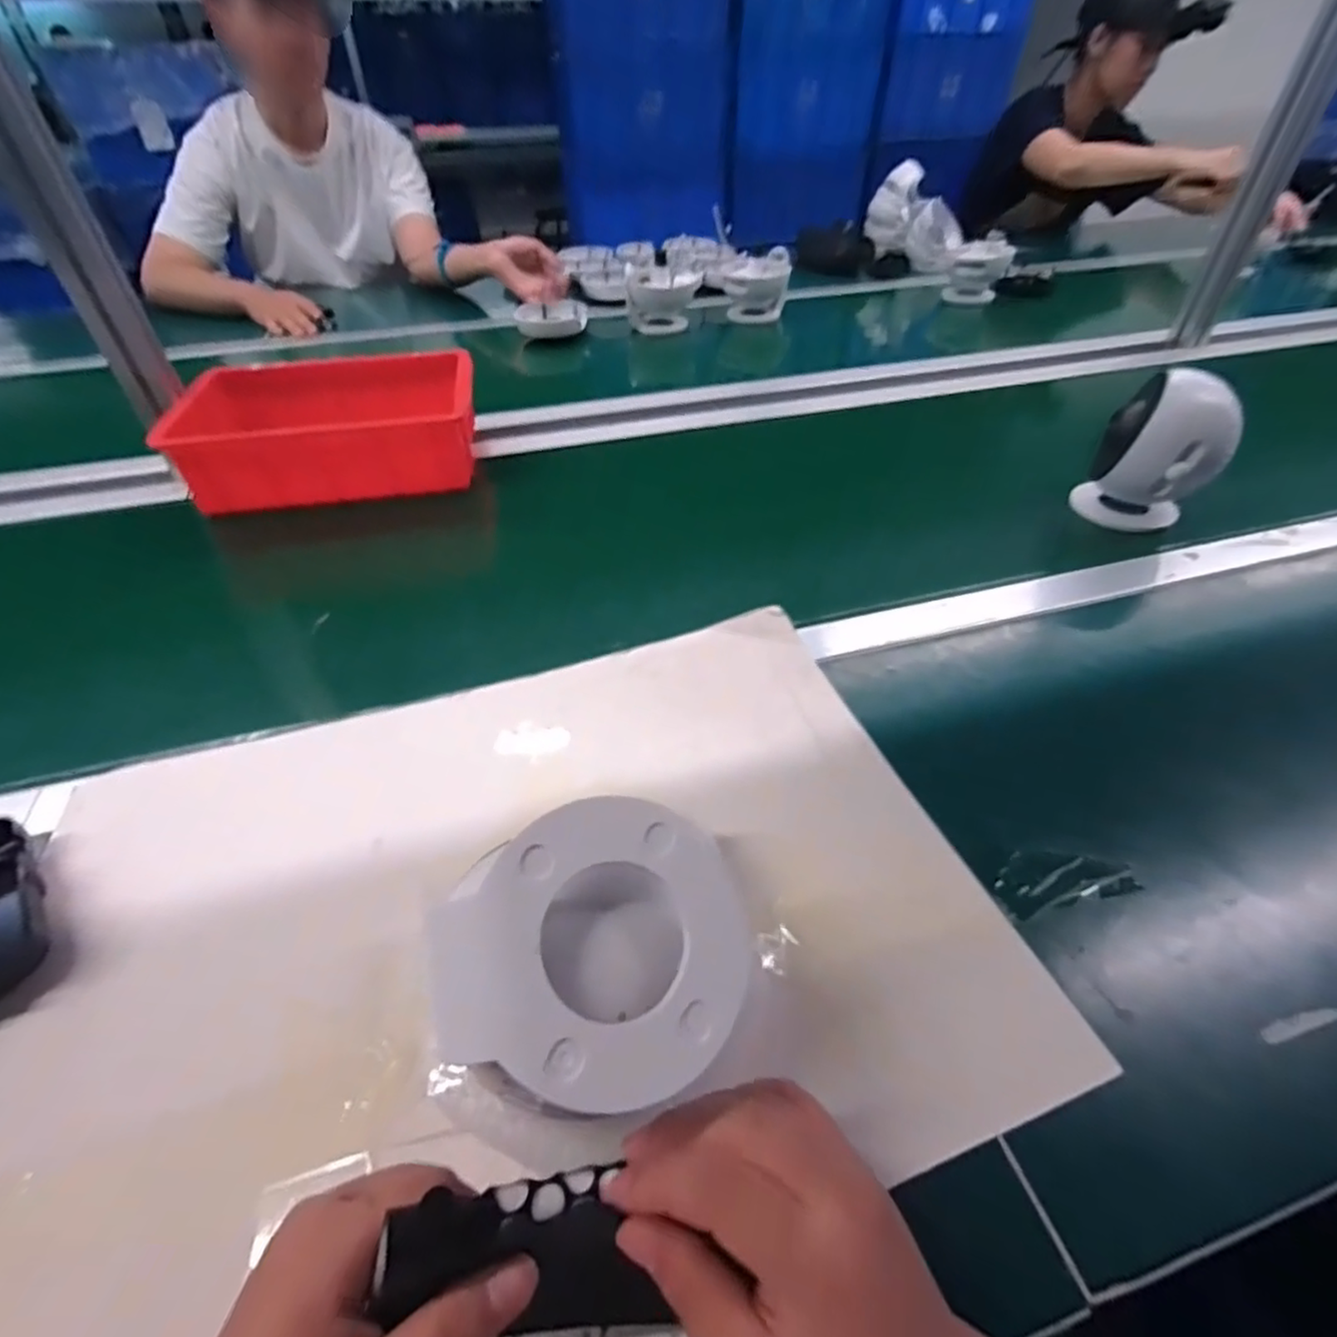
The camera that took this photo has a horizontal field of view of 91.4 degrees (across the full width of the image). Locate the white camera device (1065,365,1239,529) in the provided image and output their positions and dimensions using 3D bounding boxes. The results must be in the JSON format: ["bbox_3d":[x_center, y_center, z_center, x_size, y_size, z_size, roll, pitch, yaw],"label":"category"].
[{"bbox_3d":[0.449,-0.193,0.602,0.098,0.128,0.081,31,53,29],"label":"white camera device"}]

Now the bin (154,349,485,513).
[{"bbox_3d":[-0.367,-0.270,0.725,0.294,0.075,0.199,-7,44,-5],"label":"bin"}]

